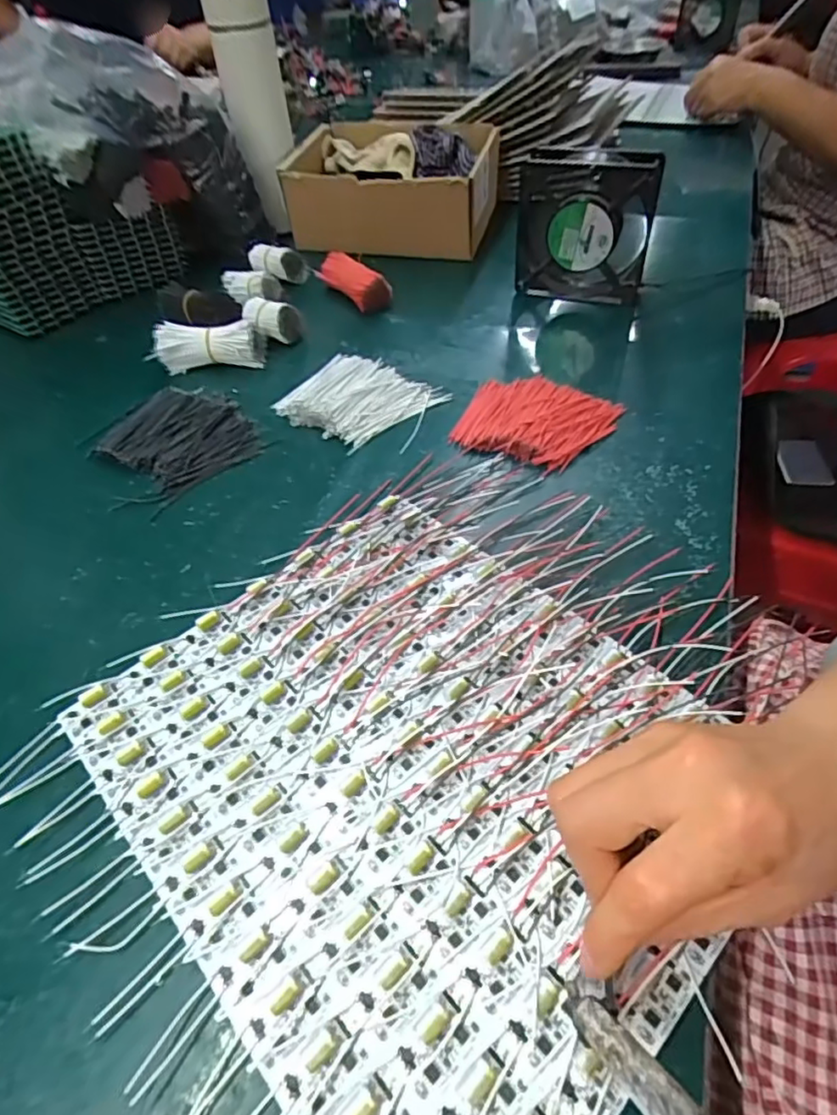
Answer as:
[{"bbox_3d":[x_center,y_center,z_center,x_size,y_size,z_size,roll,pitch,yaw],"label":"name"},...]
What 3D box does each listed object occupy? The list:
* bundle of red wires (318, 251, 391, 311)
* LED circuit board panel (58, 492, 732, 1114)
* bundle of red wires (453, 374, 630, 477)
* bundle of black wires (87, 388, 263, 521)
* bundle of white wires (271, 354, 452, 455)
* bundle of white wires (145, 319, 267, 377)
[{"bbox_3d":[-0.065,-0.279,0.607,0.035,0.034,0.083,-38,56,-26],"label":"bundle of red wires"},{"bbox_3d":[-0.004,0.094,0.292,0.237,0.009,0.283,-37,56,-26],"label":"LED circuit board panel"},{"bbox_3d":[0.089,-0.107,0.463,0.108,0.014,0.096,22,53,22],"label":"bundle of red wires"},{"bbox_3d":[-0.189,-0.092,0.467,0.116,0.020,0.107,-38,56,-26],"label":"bundle of black wires"},{"bbox_3d":[-0.046,-0.131,0.495,0.120,0.018,0.098,24,54,23],"label":"bundle of white wires"},{"bbox_3d":[-0.187,-0.188,0.537,0.093,0.035,0.031,-6,48,-1],"label":"bundle of white wires"}]

